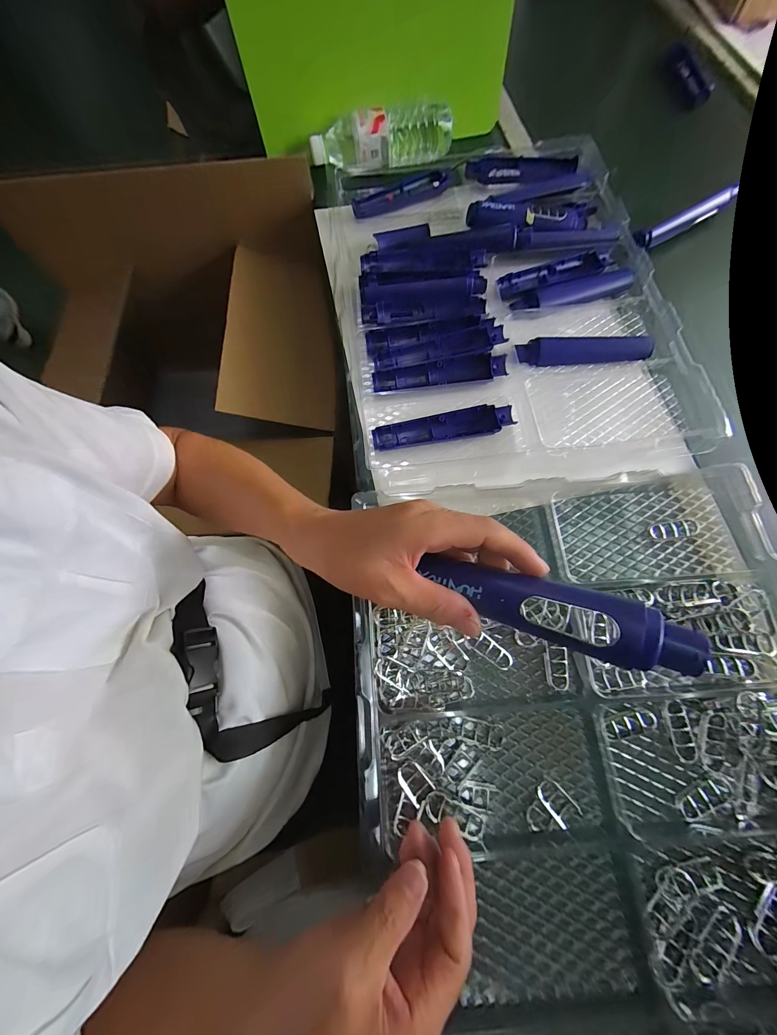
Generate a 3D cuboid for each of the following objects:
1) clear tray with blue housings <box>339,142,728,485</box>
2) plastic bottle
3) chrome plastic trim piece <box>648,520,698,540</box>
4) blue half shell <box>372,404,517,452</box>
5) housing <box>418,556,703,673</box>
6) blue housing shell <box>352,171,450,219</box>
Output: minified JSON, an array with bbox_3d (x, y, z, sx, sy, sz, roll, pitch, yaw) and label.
[{"bbox_3d":[0.159,-0.327,0.471,0.407,0.041,0.533,-5,72,0],"label":"clear tray with blue housings"},{"bbox_3d":[-0.008,-0.628,0.564,0.236,0.054,0.059,-20,72,-5],"label":"plastic bottle"},{"bbox_3d":[0.317,0.014,0.378,0.055,0.004,0.019,-9,72,-1],"label":"chrome plastic trim piece"},{"bbox_3d":[0.065,-0.108,0.414,0.167,0.017,0.037,-7,72,-1],"label":"blue half shell"},{"bbox_3d":[0.095,0.054,0.211,0.156,0.022,0.036,14,72,26],"label":"housing"},{"bbox_3d":[0.018,-0.522,0.552,0.160,0.024,0.034,-24,72,-6],"label":"blue housing shell"}]

